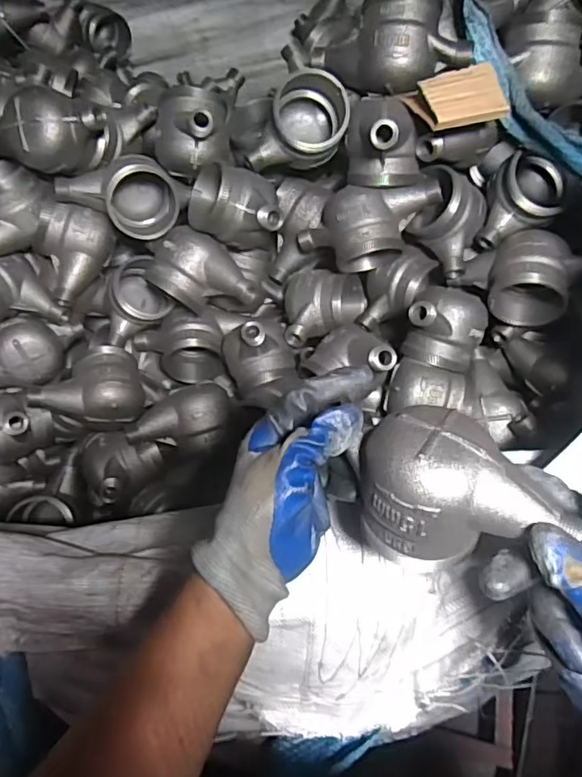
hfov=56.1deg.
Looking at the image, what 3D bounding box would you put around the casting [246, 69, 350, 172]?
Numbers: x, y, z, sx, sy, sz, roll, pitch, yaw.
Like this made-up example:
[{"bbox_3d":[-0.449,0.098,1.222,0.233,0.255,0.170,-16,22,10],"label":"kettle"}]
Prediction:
[{"bbox_3d":[0.014,-0.283,0.595,0.081,0.111,0.079,21,27,-10],"label":"casting"}]

